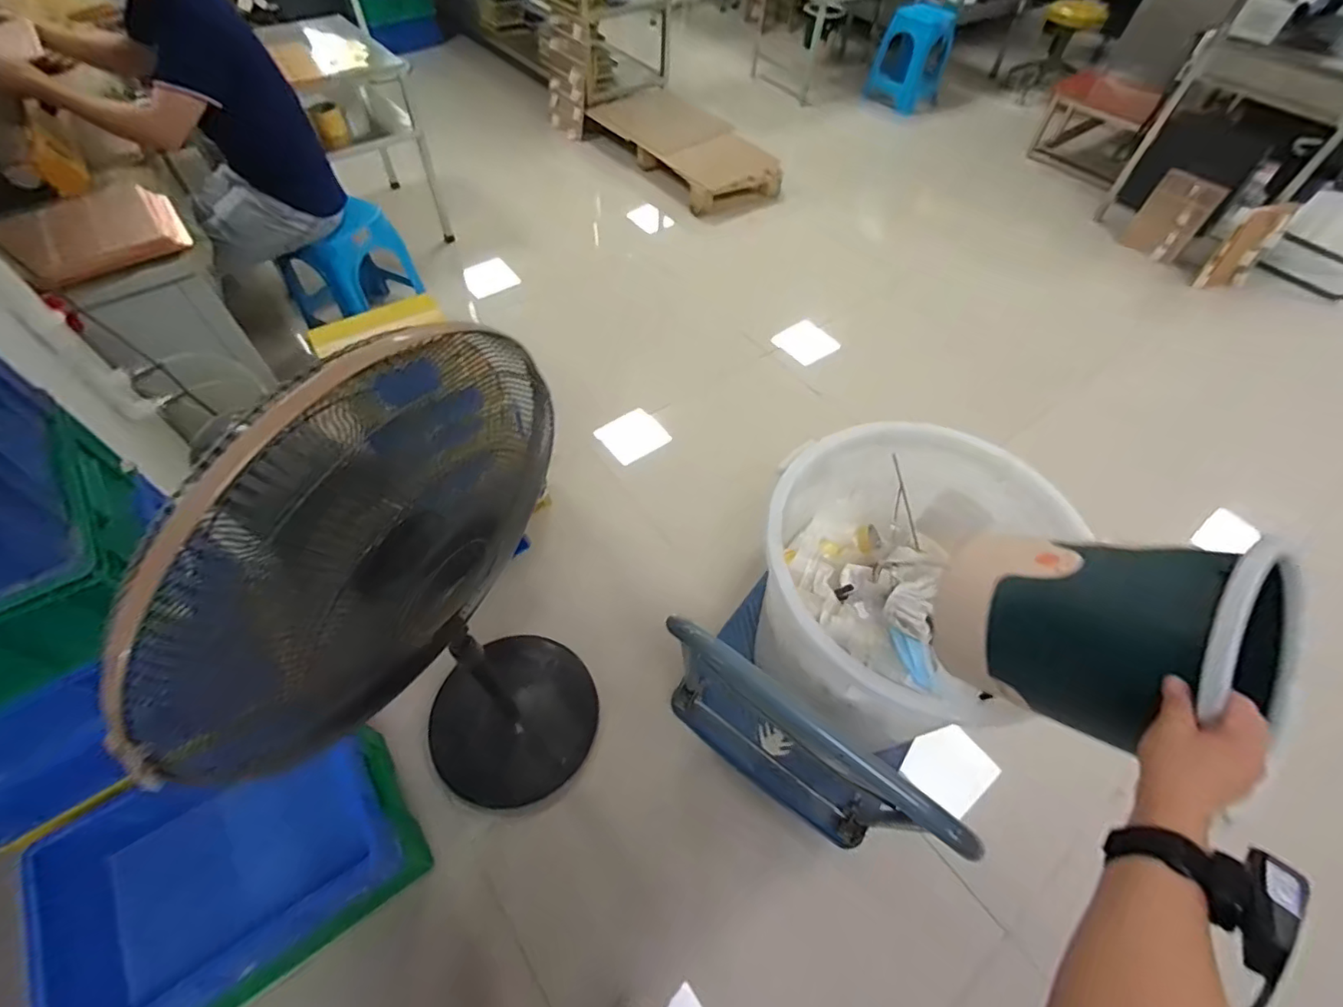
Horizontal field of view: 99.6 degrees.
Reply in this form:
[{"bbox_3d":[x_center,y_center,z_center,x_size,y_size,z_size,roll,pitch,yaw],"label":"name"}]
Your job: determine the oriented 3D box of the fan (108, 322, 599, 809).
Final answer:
[{"bbox_3d":[-0.349,0.204,0.864,0.329,1.159,0.390,38,61,22],"label":"fan"}]

